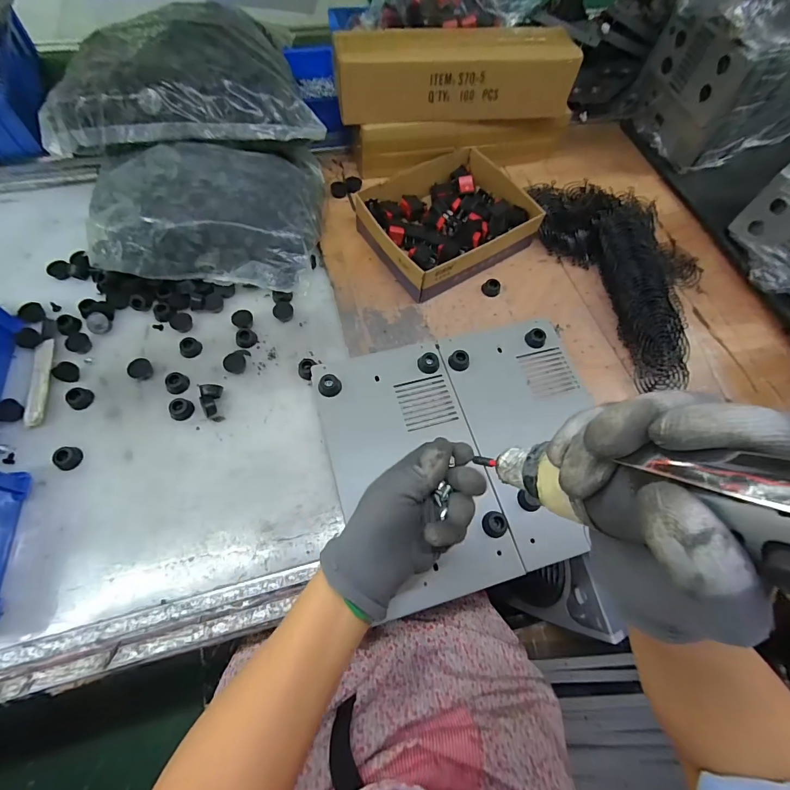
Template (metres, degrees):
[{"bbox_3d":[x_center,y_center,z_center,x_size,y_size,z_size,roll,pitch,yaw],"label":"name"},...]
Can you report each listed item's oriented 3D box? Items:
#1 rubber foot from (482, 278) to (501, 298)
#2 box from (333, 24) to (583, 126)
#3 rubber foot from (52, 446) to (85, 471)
[{"bbox_3d":[0.131,-0.146,0.544,0.024,0.015,0.019,17,68,5],"label":"rubber foot"},{"bbox_3d":[0.080,-0.432,0.540,0.316,0.082,0.085,-4,66,-6],"label":"box"},{"bbox_3d":[-0.344,0.065,0.418,0.021,0.020,0.024,17,68,5],"label":"rubber foot"}]

